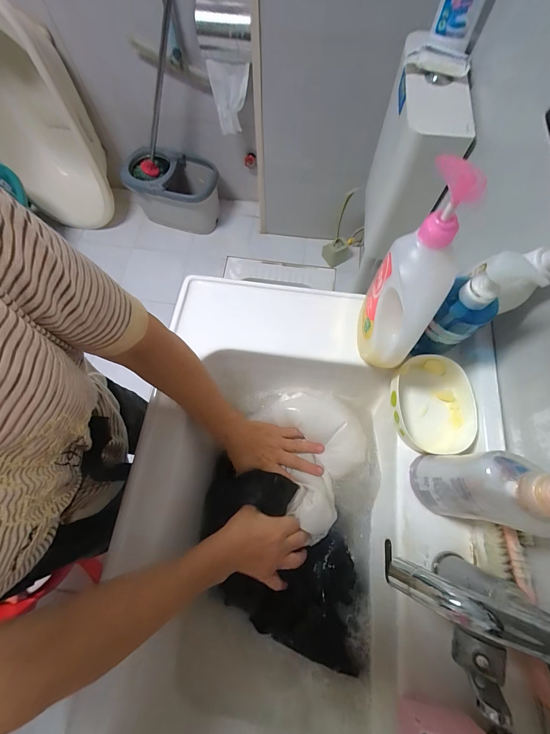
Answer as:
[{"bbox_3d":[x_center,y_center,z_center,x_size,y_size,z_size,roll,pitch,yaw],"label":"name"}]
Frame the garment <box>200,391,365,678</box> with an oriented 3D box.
[{"bbox_3d":[0.016,0.220,0.465,0.232,0.061,0.371,6,71,1],"label":"garment"}]

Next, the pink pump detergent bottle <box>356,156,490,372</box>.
[{"bbox_3d":[0.162,-0.096,0.364,0.072,0.259,0.075,18,48,5],"label":"pink pump detergent bottle"}]

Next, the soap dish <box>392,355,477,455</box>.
[{"bbox_3d":[0.230,0.054,0.438,0.123,0.035,0.135,1,71,-1],"label":"soap dish"}]

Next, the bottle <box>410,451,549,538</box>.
[{"bbox_3d":[0.217,0.124,0.306,0.060,0.219,0.067,12,71,3],"label":"bottle"}]

